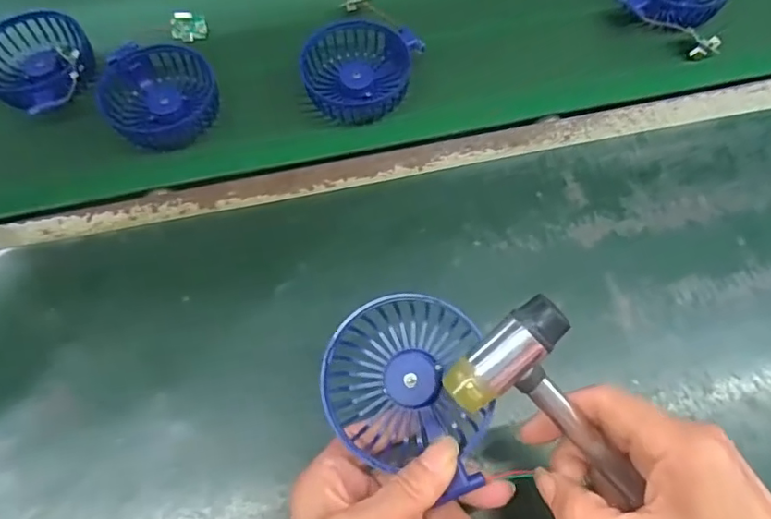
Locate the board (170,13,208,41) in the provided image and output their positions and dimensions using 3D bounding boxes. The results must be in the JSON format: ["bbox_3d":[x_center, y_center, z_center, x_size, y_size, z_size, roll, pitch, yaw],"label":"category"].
[{"bbox_3d":[-0.176,-0.210,0.485,0.030,0.023,0.007,-2,38,-20],"label":"board"}]

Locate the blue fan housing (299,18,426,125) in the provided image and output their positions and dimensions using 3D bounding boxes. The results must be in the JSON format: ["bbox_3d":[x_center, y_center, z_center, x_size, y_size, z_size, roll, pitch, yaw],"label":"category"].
[{"bbox_3d":[-0.023,-0.156,0.443,0.089,0.028,0.086,0,67,0],"label":"blue fan housing"}]

